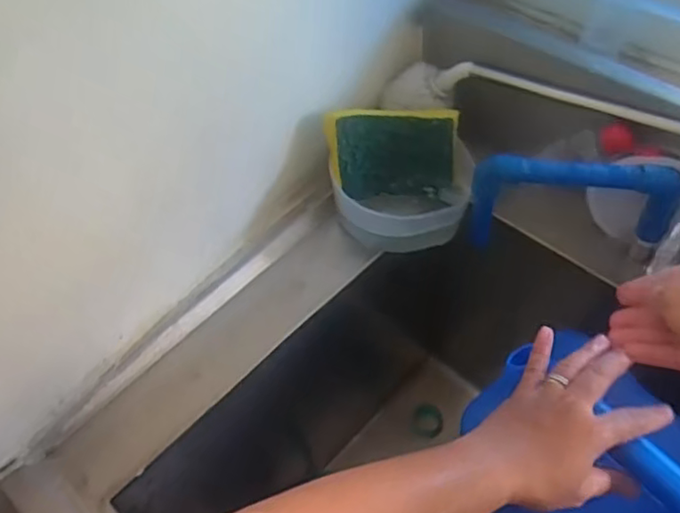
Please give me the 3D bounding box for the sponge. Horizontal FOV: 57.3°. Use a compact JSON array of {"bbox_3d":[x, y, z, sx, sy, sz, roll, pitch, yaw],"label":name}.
[{"bbox_3d":[0.053,-0.104,0.632,0.130,0.086,0.033,-5,15,-19],"label":"sponge"}]

